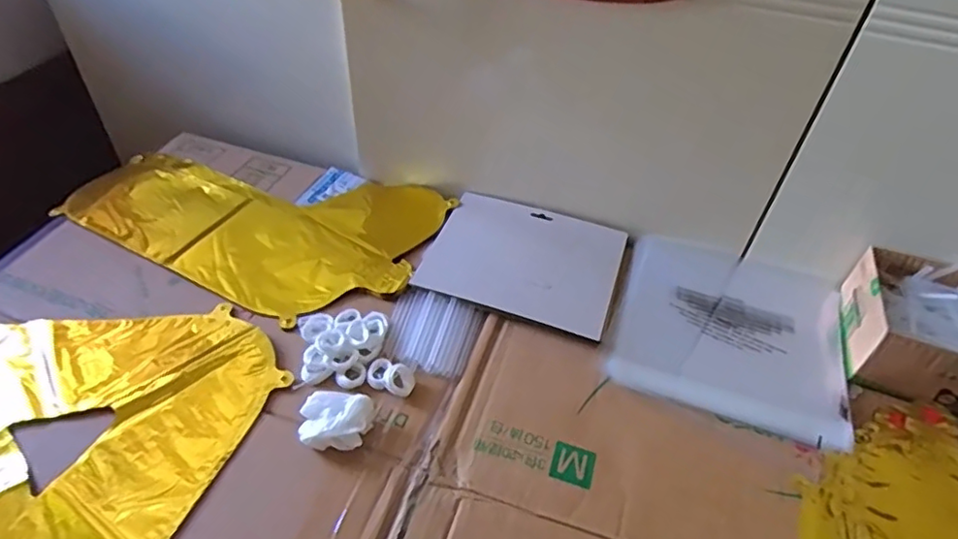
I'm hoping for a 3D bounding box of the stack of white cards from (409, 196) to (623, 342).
[{"bbox_3d":[0.049,-0.013,0.628,0.190,0.012,0.161,16,47,10],"label":"stack of white cards"}]

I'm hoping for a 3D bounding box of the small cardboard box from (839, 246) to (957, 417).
[{"bbox_3d":[0.444,0.062,0.548,0.189,0.061,0.138,18,47,12],"label":"small cardboard box"}]

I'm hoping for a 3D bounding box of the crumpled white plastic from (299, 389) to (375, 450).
[{"bbox_3d":[-0.112,0.120,0.476,0.055,0.020,0.043,2,46,-3],"label":"crumpled white plastic"}]

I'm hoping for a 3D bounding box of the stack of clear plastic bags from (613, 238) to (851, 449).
[{"bbox_3d":[0.251,0.055,0.598,0.209,0.020,0.227,18,44,11],"label":"stack of clear plastic bags"}]

